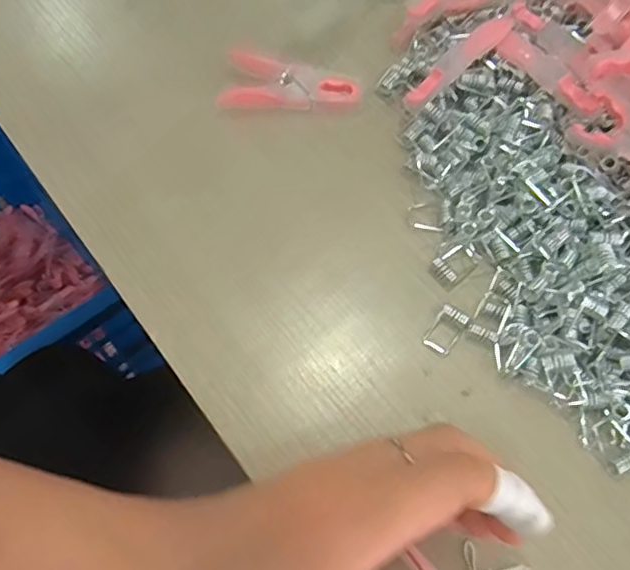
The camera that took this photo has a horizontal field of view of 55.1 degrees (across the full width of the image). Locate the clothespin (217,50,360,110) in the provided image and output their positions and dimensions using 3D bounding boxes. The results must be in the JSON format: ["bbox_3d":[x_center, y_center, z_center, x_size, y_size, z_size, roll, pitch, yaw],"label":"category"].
[{"bbox_3d":[-0.013,-0.108,0.332,0.073,0.014,0.027,9,64,3],"label":"clothespin"}]

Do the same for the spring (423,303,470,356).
[{"bbox_3d":[0.060,0.021,0.277,0.013,0.008,0.021,33,68,14],"label":"spring"}]

